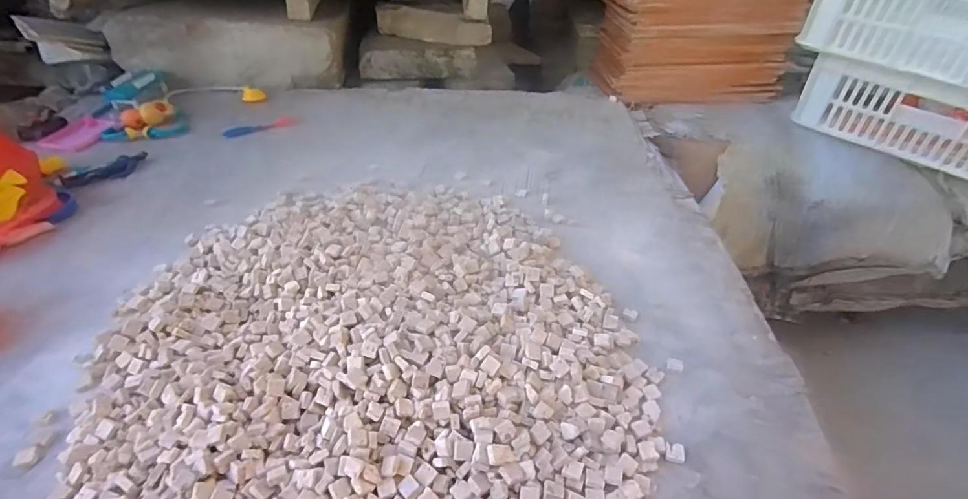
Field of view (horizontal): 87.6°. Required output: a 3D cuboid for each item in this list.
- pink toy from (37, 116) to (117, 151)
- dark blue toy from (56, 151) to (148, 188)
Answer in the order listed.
[{"bbox_3d":[-0.744,-0.213,0.928,0.084,0.019,0.131,7,41,9],"label":"pink toy"},{"bbox_3d":[-0.622,-0.131,0.835,0.039,0.022,0.129,29,49,30],"label":"dark blue toy"}]

